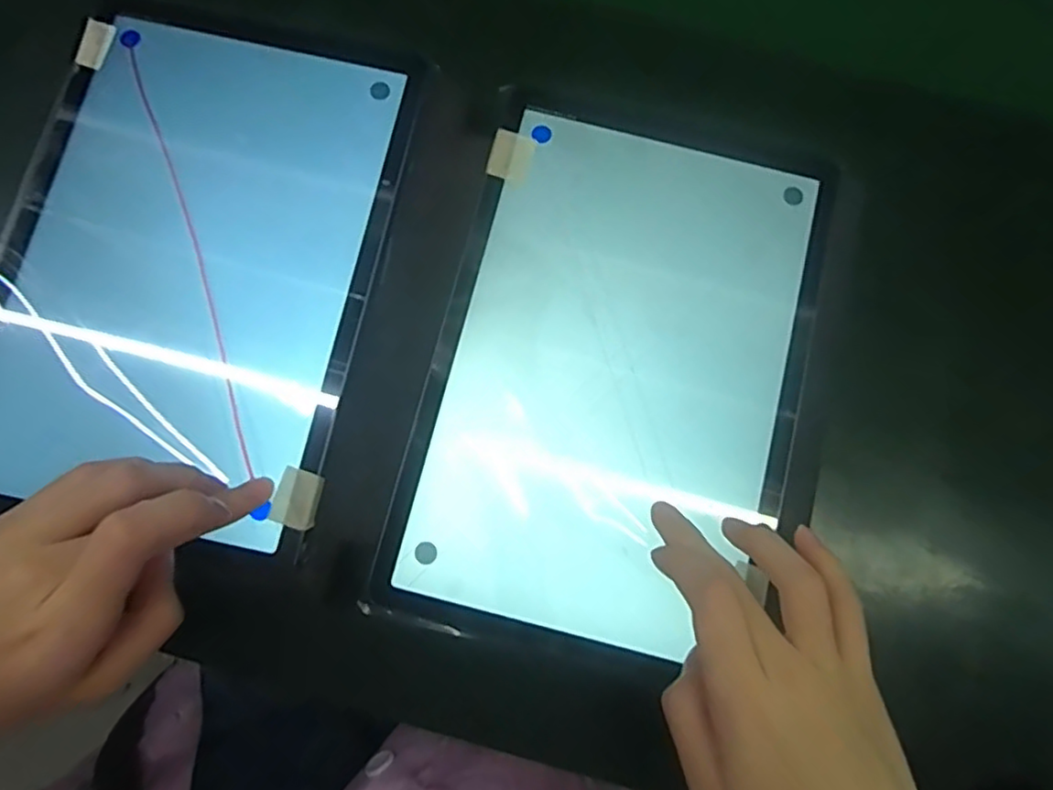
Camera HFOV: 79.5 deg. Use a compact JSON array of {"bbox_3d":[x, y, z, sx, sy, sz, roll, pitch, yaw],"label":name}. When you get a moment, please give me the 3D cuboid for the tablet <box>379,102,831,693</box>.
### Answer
[{"bbox_3d":[0.045,-0.007,0.290,0.176,0.008,0.253,14,80,2],"label":"tablet"}]

